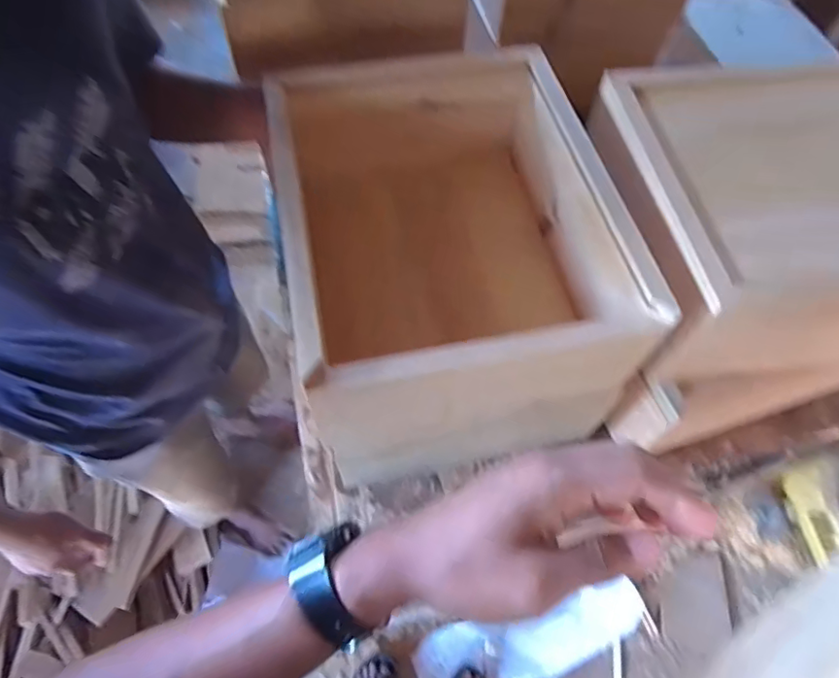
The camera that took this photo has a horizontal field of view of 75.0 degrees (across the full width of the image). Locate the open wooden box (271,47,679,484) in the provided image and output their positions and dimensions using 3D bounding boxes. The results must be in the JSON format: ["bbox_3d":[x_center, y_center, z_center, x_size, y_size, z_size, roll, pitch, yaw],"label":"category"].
[{"bbox_3d":[0.027,-0.071,0.564,0.307,0.186,0.319,-13,64,-10],"label":"open wooden box"}]

